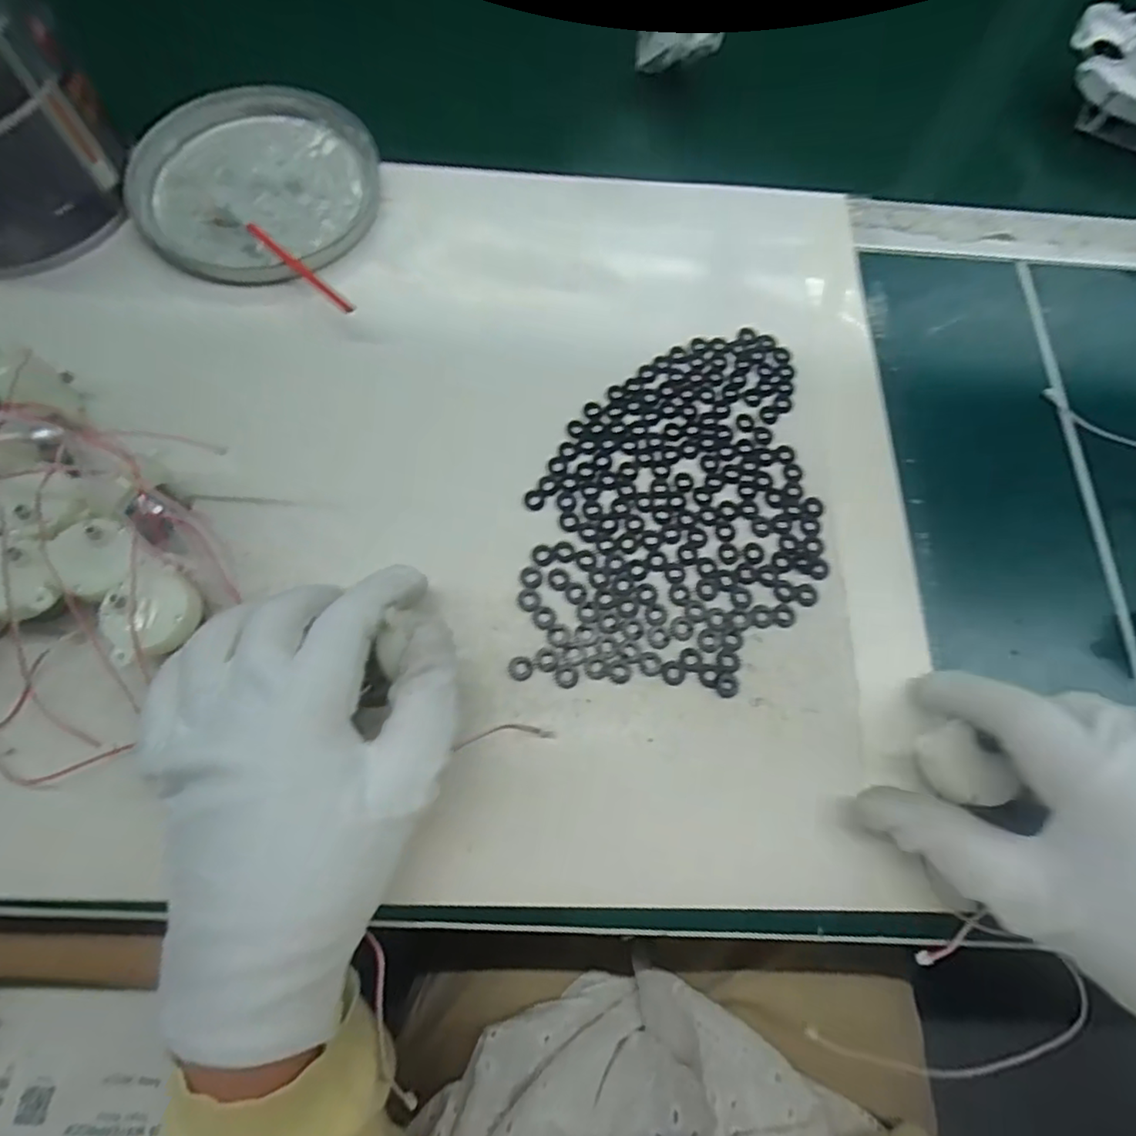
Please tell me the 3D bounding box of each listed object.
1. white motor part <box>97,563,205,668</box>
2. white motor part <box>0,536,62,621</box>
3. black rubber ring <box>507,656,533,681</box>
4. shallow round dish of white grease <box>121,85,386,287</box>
[{"bbox_3d":[-0.162,0.018,0.235,0.029,0.013,0.038,25,71,6],"label":"white motor part"},{"bbox_3d":[-0.215,0.004,0.235,0.034,0.013,0.031,21,70,4],"label":"white motor part"},{"bbox_3d":[-0.020,0.043,0.258,0.010,0.004,0.010,1,70,-3],"label":"black rubber ring"},{"bbox_3d":[-0.172,-0.221,0.339,0.127,0.012,0.138,1,70,-3],"label":"shallow round dish of white grease"}]

